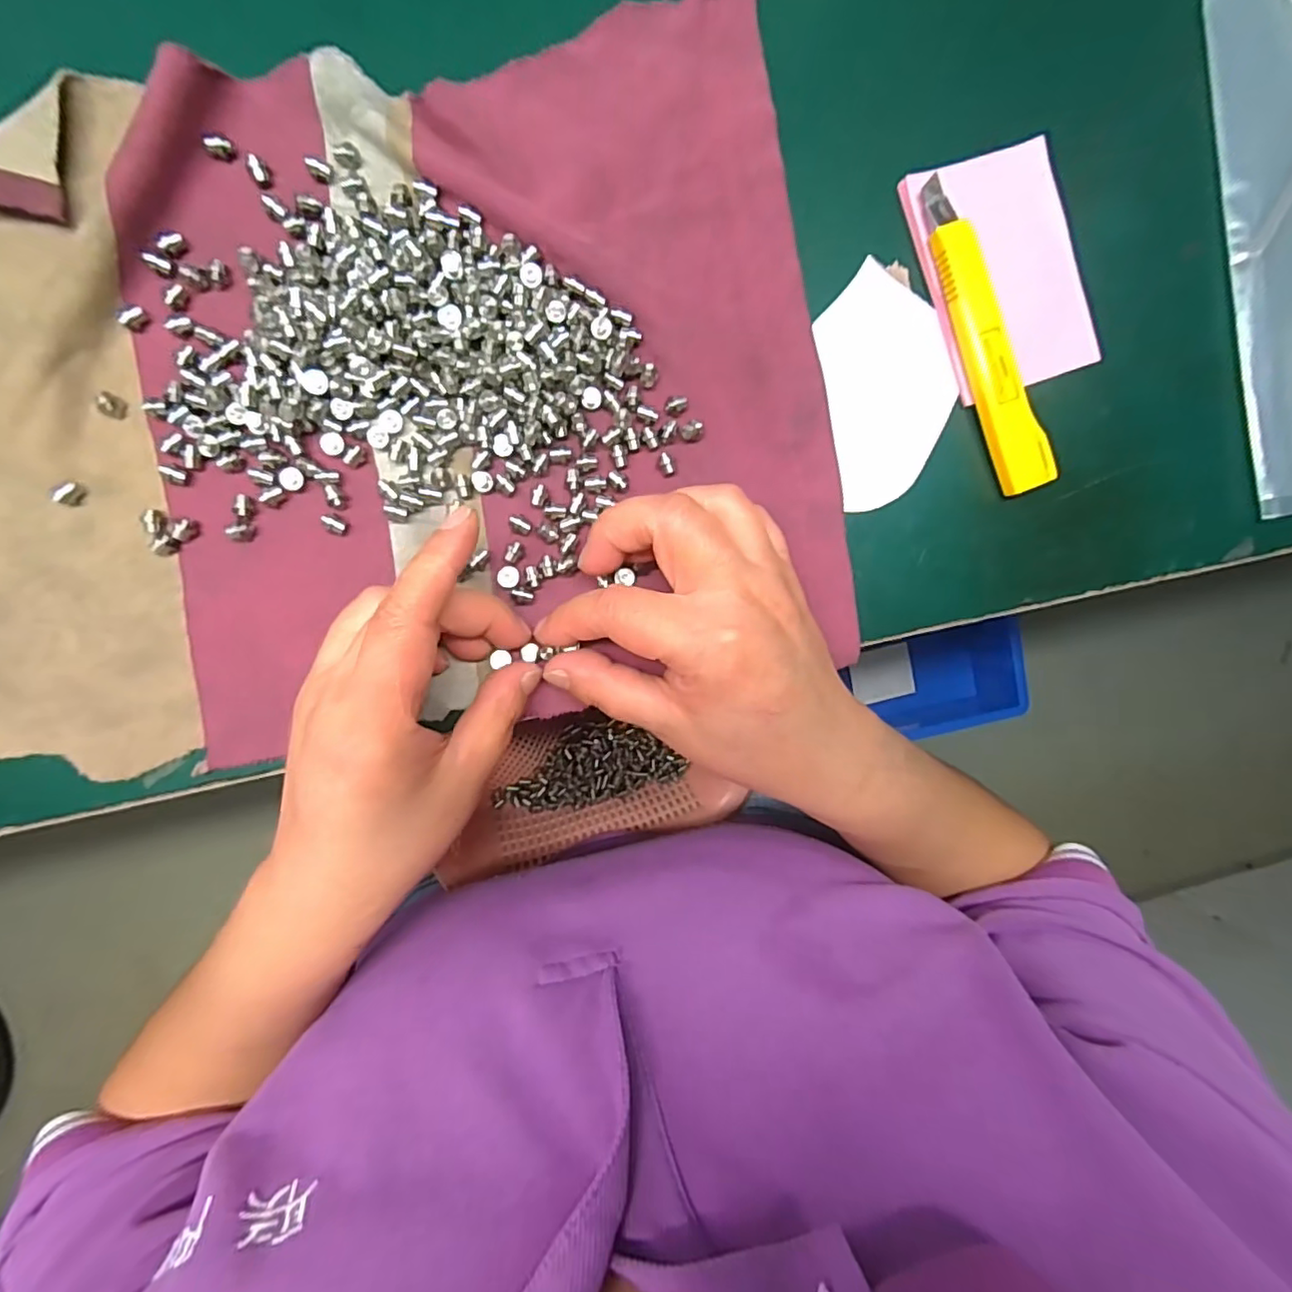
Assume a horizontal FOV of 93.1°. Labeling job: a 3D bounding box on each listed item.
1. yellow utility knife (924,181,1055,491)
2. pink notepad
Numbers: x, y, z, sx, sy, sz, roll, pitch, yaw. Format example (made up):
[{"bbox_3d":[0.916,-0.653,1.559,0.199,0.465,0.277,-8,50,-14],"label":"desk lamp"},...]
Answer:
[{"bbox_3d":[0.141,-0.127,0.254,0.020,0.013,0.129,-21,97,-4],"label":"yellow utility knife"},{"bbox_3d":[0.151,-0.159,0.262,0.064,0.012,0.095,-19,97,-4],"label":"pink notepad"}]

